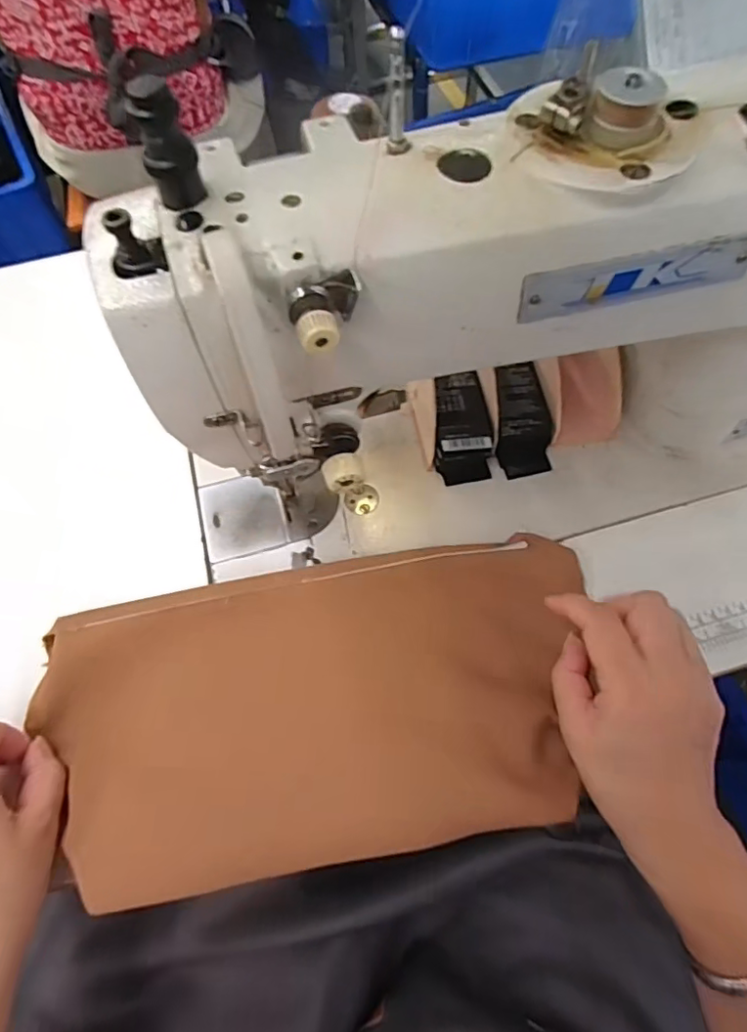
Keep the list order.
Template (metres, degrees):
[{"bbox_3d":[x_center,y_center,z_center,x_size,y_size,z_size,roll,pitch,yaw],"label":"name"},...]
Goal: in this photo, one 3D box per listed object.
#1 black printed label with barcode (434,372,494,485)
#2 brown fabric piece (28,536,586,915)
[{"bbox_3d":[0.066,-0.065,0.411,0.041,0.041,0.070,1,63,3],"label":"black printed label with barcode"},{"bbox_3d":[-0.030,0.109,0.328,0.322,0.016,0.164,-10,63,-3],"label":"brown fabric piece"}]

